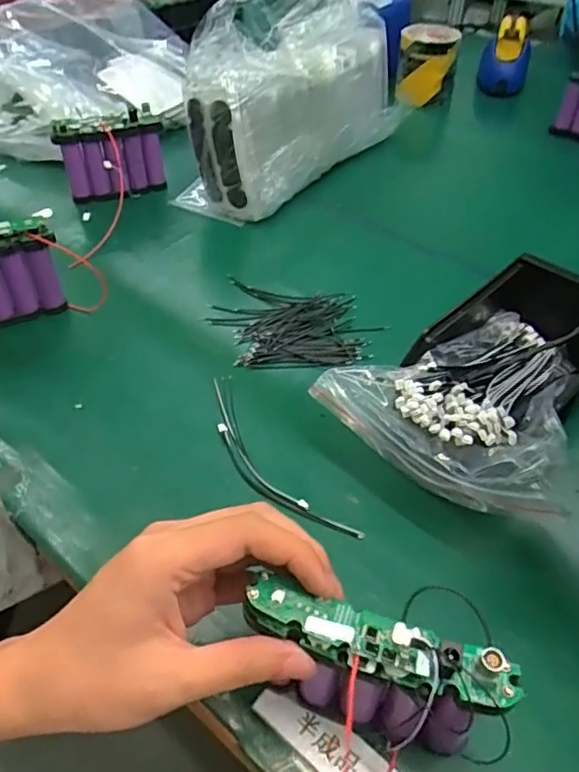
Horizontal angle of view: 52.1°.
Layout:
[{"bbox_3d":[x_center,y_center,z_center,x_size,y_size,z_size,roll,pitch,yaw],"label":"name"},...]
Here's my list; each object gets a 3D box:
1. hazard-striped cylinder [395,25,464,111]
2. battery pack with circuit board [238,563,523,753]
[{"bbox_3d":[0.205,-0.479,0.896,0.082,0.103,0.092,9,45,9],"label":"hazard-striped cylinder"},{"bbox_3d":[0.036,0.134,0.272,0.115,0.092,0.025,14,45,13],"label":"battery pack with circuit board"}]

